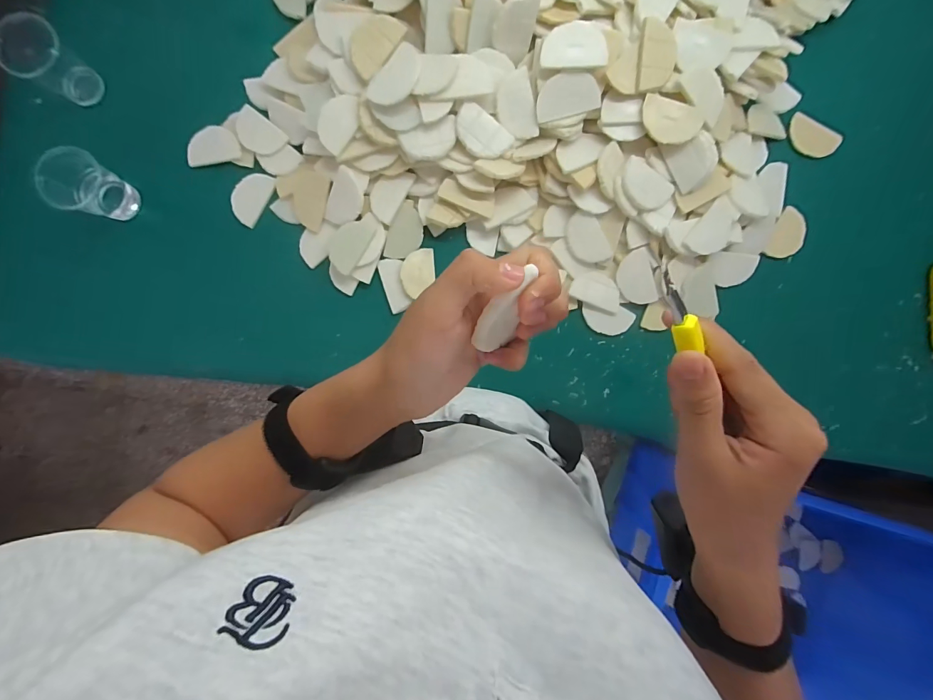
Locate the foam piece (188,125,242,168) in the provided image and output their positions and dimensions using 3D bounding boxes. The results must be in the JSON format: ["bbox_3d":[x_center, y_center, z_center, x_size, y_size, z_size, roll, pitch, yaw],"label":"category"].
[{"bbox_3d":[-0.318,-0.255,0.503,0.067,0.013,0.039,-9,90,-2],"label":"foam piece"}]

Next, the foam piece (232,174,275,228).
[{"bbox_3d":[-0.273,-0.194,0.509,0.043,0.010,0.067,32,89,-1],"label":"foam piece"}]

